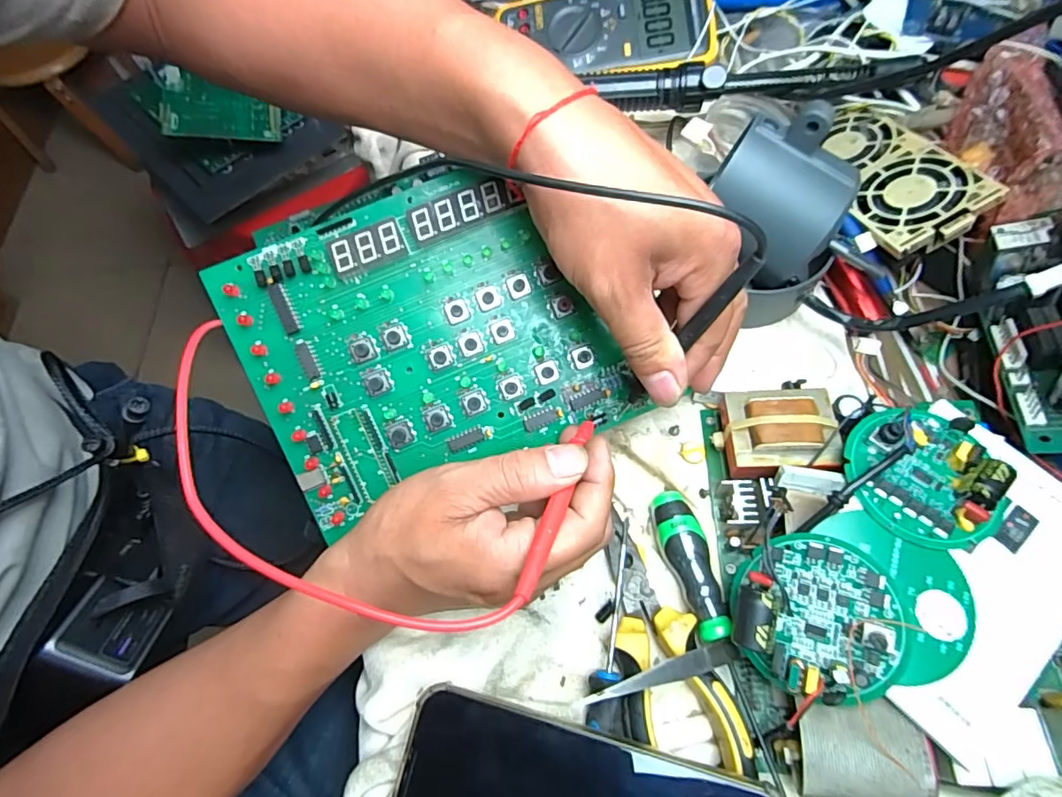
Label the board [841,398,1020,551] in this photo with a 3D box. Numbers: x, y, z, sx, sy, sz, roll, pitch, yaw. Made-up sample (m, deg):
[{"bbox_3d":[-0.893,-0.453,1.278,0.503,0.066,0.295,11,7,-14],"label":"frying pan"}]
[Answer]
[{"bbox_3d":[0.191,0.035,0.256,0.060,0.026,0.071,-2,65,1],"label":"board"}]

